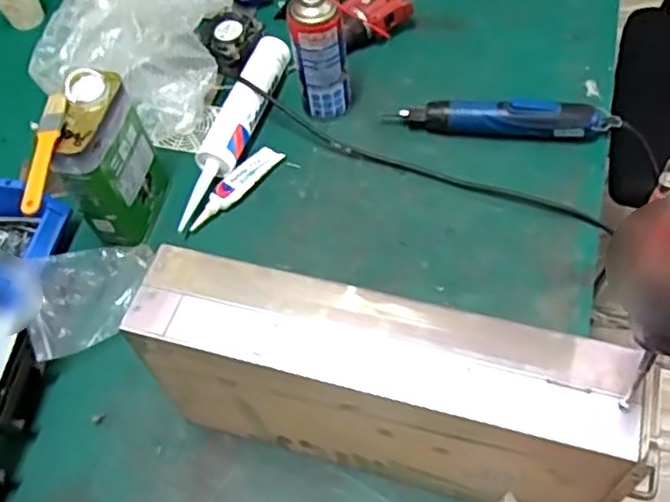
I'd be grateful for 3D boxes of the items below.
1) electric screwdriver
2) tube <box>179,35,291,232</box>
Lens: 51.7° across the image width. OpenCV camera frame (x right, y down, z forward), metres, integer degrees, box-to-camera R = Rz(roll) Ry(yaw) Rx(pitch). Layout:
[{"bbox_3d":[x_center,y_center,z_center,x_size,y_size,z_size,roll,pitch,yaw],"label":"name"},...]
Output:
[{"bbox_3d":[0.217,-0.168,0.871,0.258,0.051,0.034,6,57,10],"label":"electric screwdriver"},{"bbox_3d":[-0.131,-0.159,0.893,0.051,0.042,0.304,14,59,15],"label":"tube"}]

